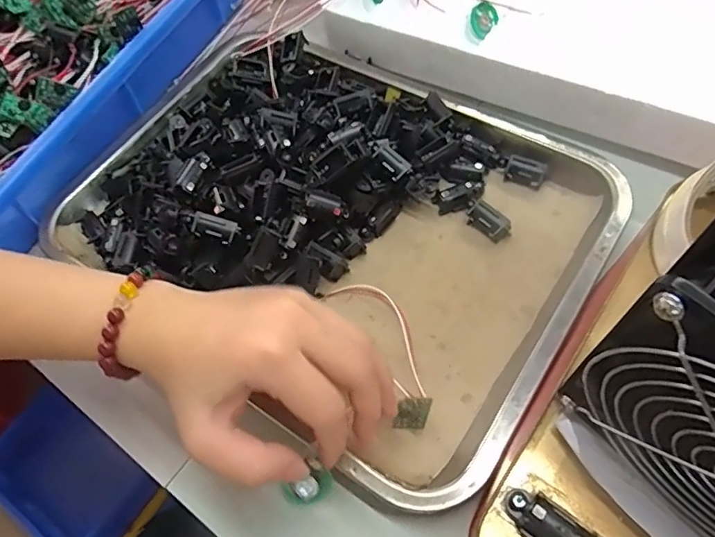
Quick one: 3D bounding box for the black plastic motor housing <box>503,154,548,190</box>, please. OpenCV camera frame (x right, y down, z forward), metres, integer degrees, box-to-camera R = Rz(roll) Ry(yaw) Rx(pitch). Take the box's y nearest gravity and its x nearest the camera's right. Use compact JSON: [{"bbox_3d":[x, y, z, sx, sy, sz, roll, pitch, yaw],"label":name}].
[{"bbox_3d":[0.118,-0.067,0.375,0.026,0.017,0.011,21,67,17],"label":"black plastic motor housing"}]

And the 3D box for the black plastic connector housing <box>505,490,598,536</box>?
[{"bbox_3d":[0.079,0.104,0.218,0.036,0.015,0.018,32,70,21],"label":"black plastic connector housing"}]

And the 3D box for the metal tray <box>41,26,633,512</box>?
[{"bbox_3d":[-0.023,-0.043,0.363,0.346,0.050,0.263,29,69,20],"label":"metal tray"}]

